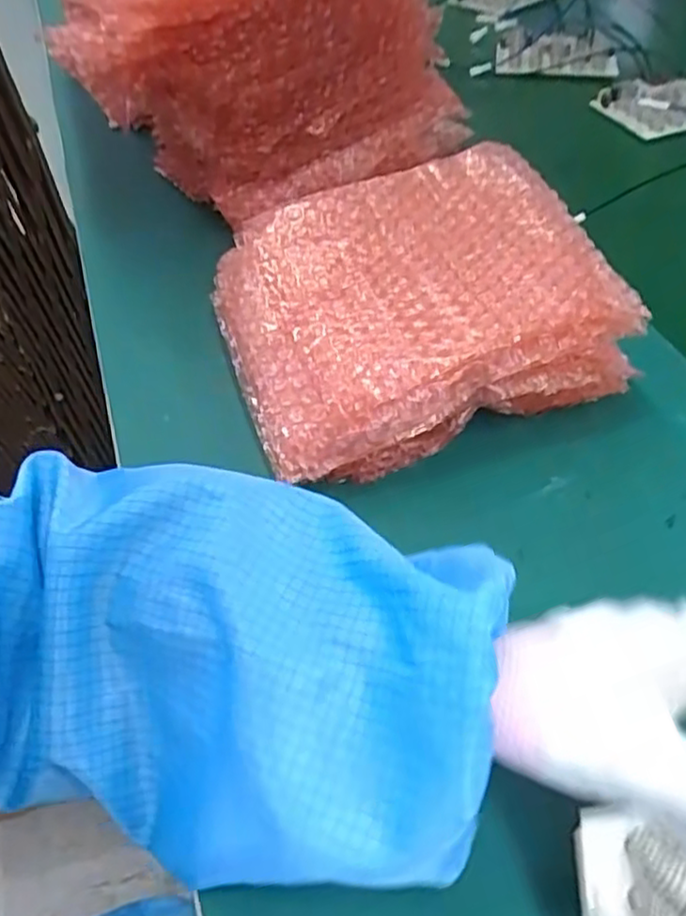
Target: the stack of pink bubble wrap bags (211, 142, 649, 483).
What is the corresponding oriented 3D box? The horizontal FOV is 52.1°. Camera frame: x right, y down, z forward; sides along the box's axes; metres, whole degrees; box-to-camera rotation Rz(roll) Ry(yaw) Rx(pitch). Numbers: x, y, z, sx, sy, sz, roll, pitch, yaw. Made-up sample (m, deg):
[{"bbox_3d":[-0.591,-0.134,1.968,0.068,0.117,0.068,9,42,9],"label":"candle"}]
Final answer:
[{"bbox_3d":[0.040,-0.090,0.417,0.211,0.069,0.175,-17,49,-8],"label":"stack of pink bubble wrap bags"}]

